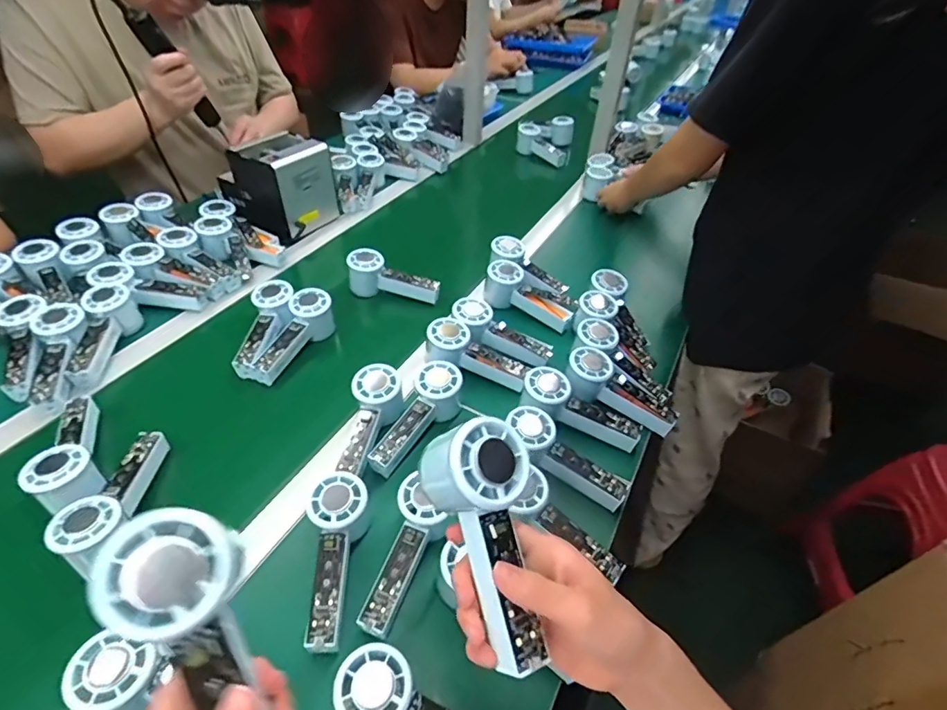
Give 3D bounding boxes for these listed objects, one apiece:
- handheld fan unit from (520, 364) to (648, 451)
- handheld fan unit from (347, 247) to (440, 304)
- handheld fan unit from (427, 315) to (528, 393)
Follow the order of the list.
[{"bbox_3d":[0.128,0.071,0.605,0.152,0.053,0.058,31,48,2],"label":"handheld fan unit"},{"bbox_3d":[-0.128,-0.120,0.788,0.145,0.062,0.047,14,45,9],"label":"handheld fan unit"},{"bbox_3d":[0.003,0.004,0.666,0.141,0.048,0.052,30,48,5],"label":"handheld fan unit"}]

